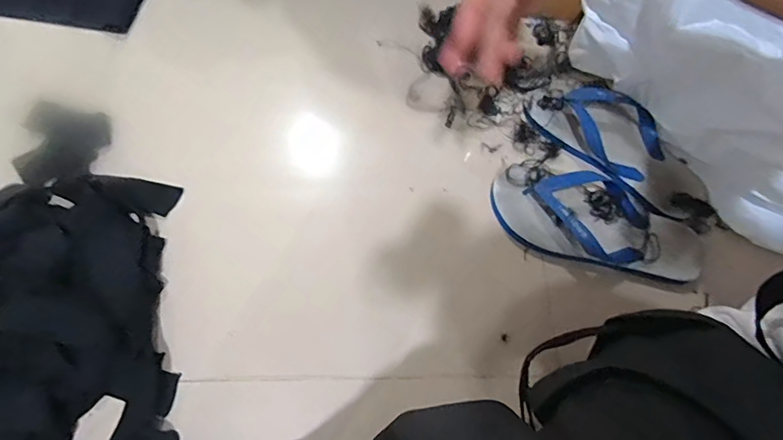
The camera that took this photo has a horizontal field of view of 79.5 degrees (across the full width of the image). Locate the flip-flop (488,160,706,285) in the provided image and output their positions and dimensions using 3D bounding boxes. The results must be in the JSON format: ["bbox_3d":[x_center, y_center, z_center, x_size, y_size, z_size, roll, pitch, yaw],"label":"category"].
[{"bbox_3d":[0.258,-0.006,0.586,0.265,0.044,0.122,15,68,5],"label":"flip-flop"}]

